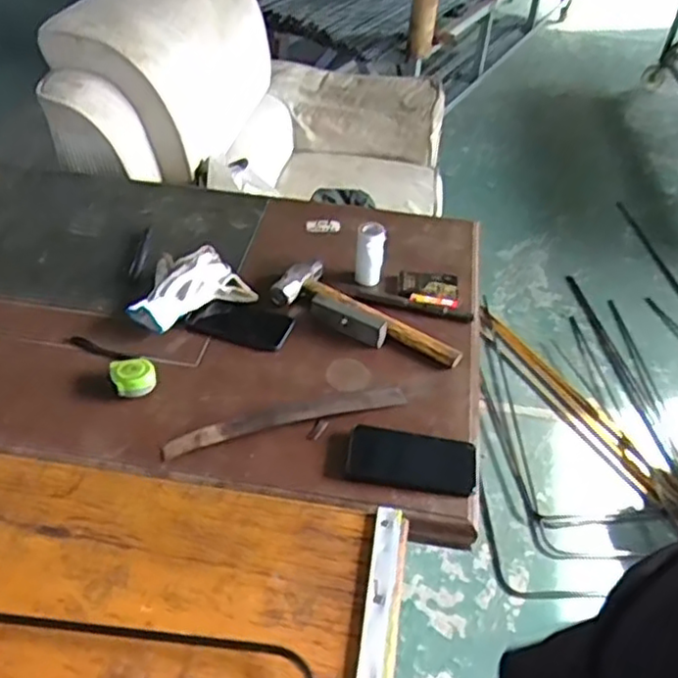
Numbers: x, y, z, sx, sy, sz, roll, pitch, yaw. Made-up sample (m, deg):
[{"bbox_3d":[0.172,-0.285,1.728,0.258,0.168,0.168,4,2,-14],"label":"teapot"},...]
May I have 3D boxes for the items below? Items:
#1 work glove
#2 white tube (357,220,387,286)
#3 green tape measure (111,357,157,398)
[{"bbox_3d":[-0.249,-0.083,1.088,0.185,0.044,0.148,-22,48,-26],"label":"work glove"},{"bbox_3d":[0.050,-0.134,1.132,0.045,0.114,0.053,3,42,-1],"label":"white tube"},{"bbox_3d":[-0.280,0.052,0.946,0.058,0.040,0.055,-14,45,-19],"label":"green tape measure"}]

